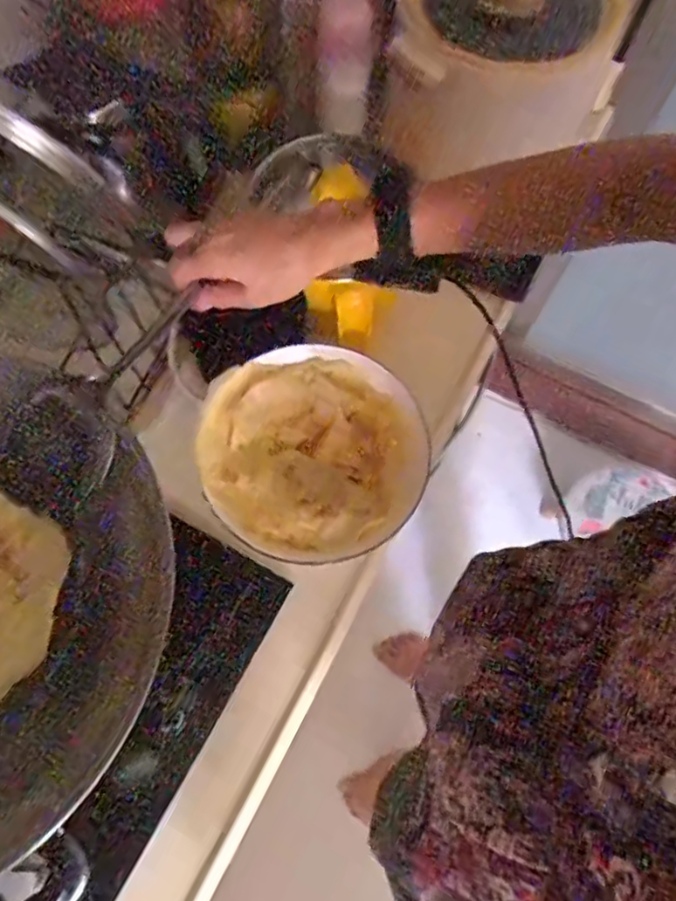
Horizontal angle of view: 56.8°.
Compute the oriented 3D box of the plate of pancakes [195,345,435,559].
[{"bbox_3d":[-0.022,0.002,0.555,0.192,0.034,0.187,1,70,-1],"label":"plate of pancakes"}]

